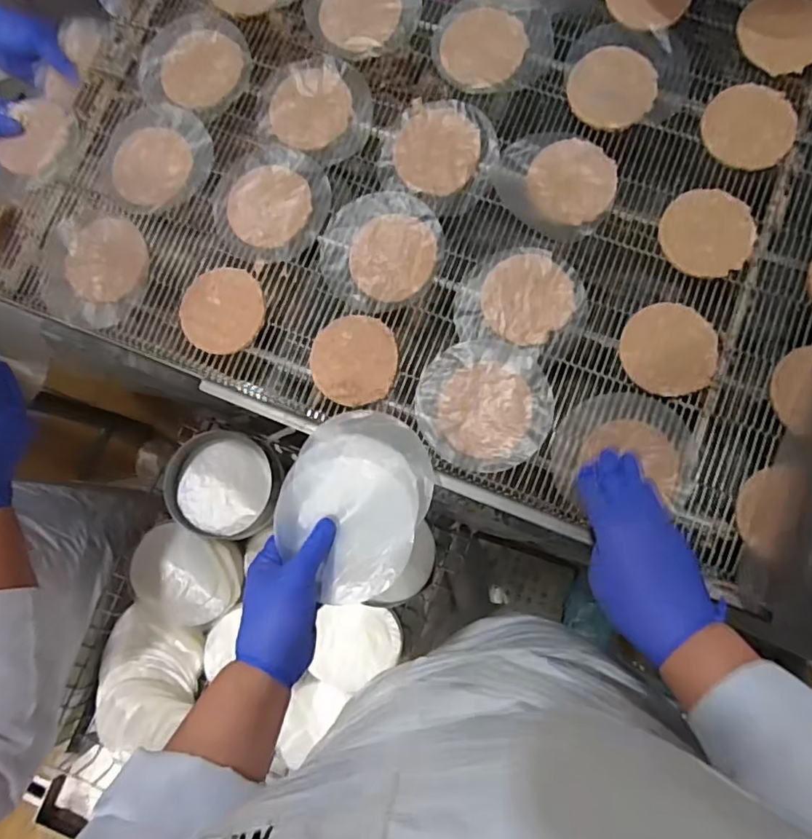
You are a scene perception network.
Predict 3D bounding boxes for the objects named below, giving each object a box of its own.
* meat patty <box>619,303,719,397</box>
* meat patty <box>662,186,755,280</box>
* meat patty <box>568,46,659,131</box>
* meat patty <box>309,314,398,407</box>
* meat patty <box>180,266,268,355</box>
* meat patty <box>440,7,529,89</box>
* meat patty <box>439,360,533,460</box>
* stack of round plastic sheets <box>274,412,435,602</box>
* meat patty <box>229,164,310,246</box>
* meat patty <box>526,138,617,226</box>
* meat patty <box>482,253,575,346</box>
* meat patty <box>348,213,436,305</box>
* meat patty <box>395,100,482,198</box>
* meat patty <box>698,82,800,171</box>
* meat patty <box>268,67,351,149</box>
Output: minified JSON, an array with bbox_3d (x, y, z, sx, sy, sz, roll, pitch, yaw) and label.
[{"bbox_3d":[0.243,-0.066,0.520,0.082,0.009,0.086,-3,82,4],"label":"meat patty"},{"bbox_3d":[0.288,-0.178,0.535,0.081,0.012,0.084,-1,82,4],"label":"meat patty"},{"bbox_3d":[0.207,-0.333,0.564,0.084,0.009,0.085,-1,82,4],"label":"meat patty"},{"bbox_3d":[-0.050,-0.057,0.537,0.081,0.008,0.087,0,82,4],"label":"meat patty"},{"bbox_3d":[-0.182,-0.108,0.556,0.083,0.008,0.086,-1,82,4],"label":"meat patty"},{"bbox_3d":[0.080,-0.387,0.582,0.088,0.005,0.088,-1,82,4],"label":"meat patty"},{"bbox_3d":[0.074,-0.009,0.521,0.081,0.005,0.087,0,82,4],"label":"meat patty"},{"bbox_3d":[-0.046,0.069,0.478,0.120,0.019,0.152,20,84,7],"label":"stack of round plastic sheets"},{"bbox_3d":[-0.139,-0.217,0.570,0.084,0.005,0.083,-1,82,4],"label":"meat patty"},{"bbox_3d":[0.162,-0.234,0.551,0.082,0.006,0.086,-1,82,4],"label":"meat patty"},{"bbox_3d":[0.115,-0.116,0.535,0.081,0.005,0.082,-1,82,4],"label":"meat patty"},{"bbox_3d":[-0.012,-0.161,0.552,0.085,0.004,0.085,-1,82,4],"label":"meat patty"},{"bbox_3d":[0.031,-0.272,0.566,0.085,0.004,0.094,20,84,6],"label":"meat patty"},{"bbox_3d":[0.337,-0.287,0.548,0.084,0.010,0.087,-1,82,4],"label":"meat patty"},{"bbox_3d":[-0.099,-0.320,0.584,0.085,0.005,0.077,-36,81,-1],"label":"meat patty"}]

